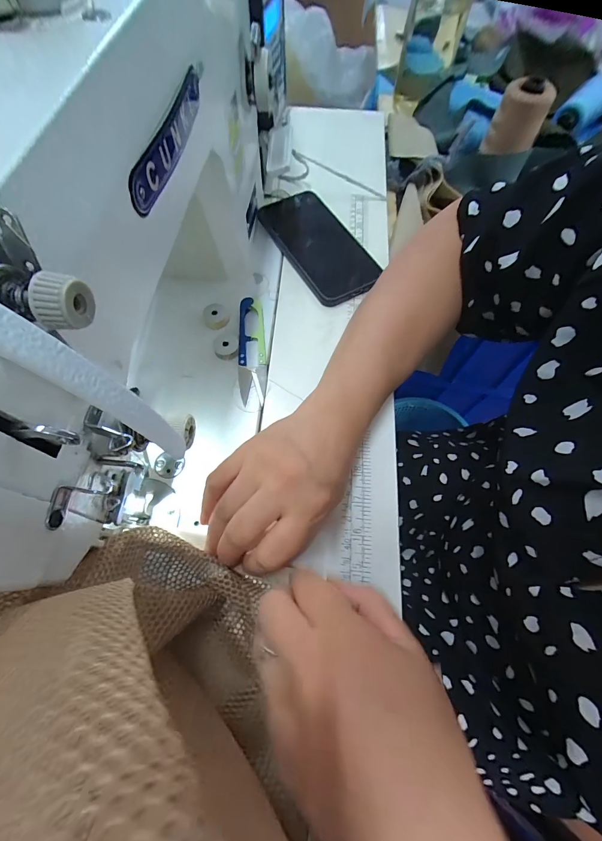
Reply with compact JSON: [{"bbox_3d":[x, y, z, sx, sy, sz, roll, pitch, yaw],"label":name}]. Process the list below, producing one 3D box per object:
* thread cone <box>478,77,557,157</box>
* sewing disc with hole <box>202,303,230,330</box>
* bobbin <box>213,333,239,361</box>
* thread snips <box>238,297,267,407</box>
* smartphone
[{"bbox_3d":[0.267,-0.370,0.413,0.058,0.065,0.050,25,68,10],"label":"thread cone"},{"bbox_3d":[-0.087,-0.107,0.346,0.025,0.009,0.028,-16,67,-8],"label":"sewing disc with hole"},{"bbox_3d":[-0.074,-0.073,0.331,0.024,0.008,0.028,-8,66,-4],"label":"bobbin"},{"bbox_3d":[-0.049,-0.073,0.335,0.026,0.010,0.119,-4,66,-3],"label":"thread snips"},{"bbox_3d":[0.019,-0.204,0.392,0.081,0.018,0.171,-29,70,-13],"label":"smartphone"}]

